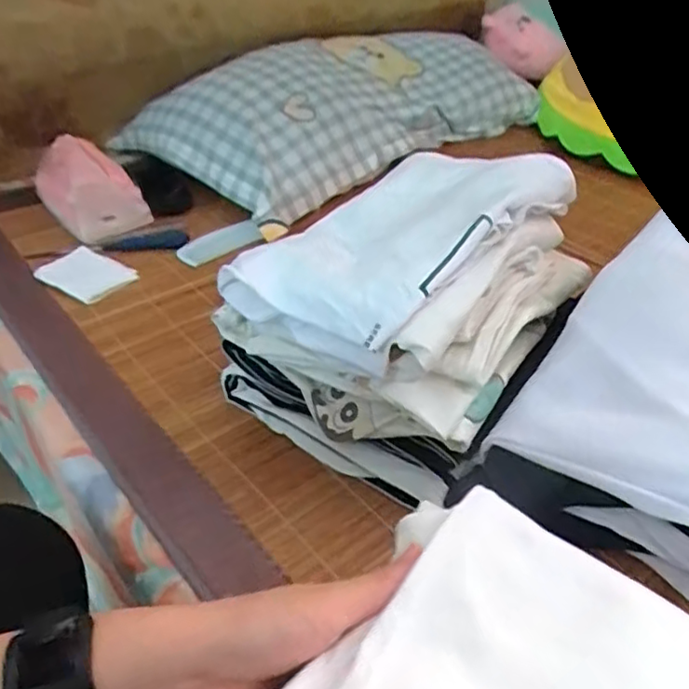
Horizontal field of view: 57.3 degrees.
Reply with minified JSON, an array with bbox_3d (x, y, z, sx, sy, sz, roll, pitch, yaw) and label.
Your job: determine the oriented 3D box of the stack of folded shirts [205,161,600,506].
[{"bbox_3d":[0.055,-0.037,0.526,0.210,0.180,0.244,26,46,27],"label":"stack of folded shirts"}]

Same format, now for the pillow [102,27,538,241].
[{"bbox_3d":[-0.001,-0.382,0.976,0.320,0.119,0.602,33,49,32],"label":"pillow"}]

